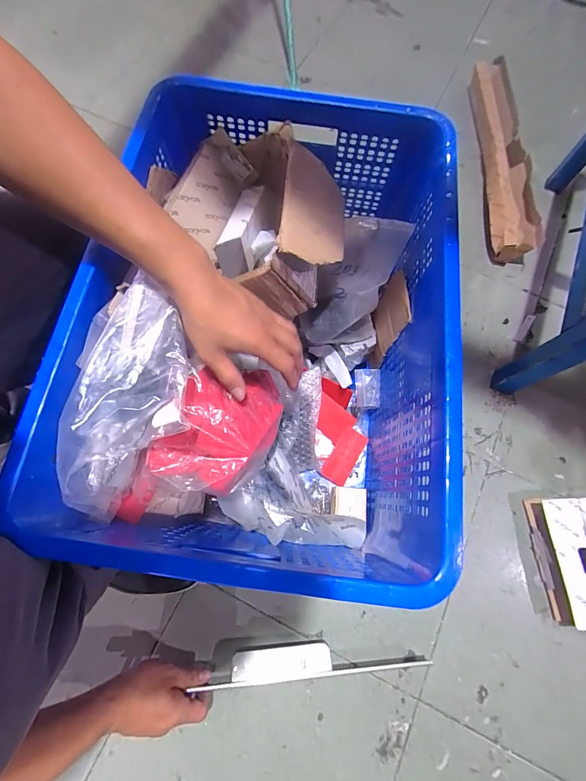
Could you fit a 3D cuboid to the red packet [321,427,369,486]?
[{"bbox_3d":[0.093,0.118,0.599,0.045,0.009,0.100,32,74,7],"label":"red packet"}]

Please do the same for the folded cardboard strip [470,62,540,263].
[{"bbox_3d":[0.490,-0.573,0.797,0.098,0.100,0.574,0,73,-2],"label":"folded cardboard strip"}]

